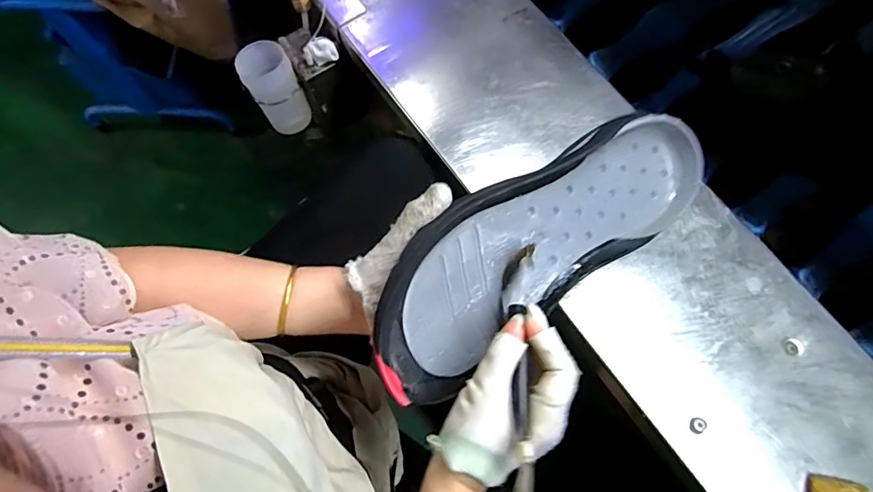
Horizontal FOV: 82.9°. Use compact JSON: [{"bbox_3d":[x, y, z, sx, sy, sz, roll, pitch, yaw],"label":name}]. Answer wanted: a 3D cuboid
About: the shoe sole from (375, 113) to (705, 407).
[{"bbox_3d":[0.095,-0.009,0.419,0.346,0.045,0.119,-32,103,-18],"label":"shoe sole"}]

